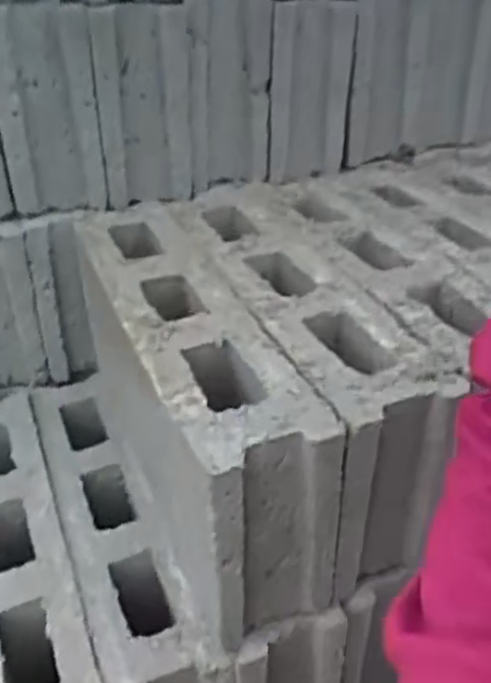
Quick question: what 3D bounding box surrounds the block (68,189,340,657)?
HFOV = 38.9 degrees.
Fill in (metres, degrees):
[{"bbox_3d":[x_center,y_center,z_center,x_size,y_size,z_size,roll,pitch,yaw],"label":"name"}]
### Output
[{"bbox_3d":[-0.053,0.052,0.614,0.101,0.217,0.389,-13,33,-20],"label":"block"}]

